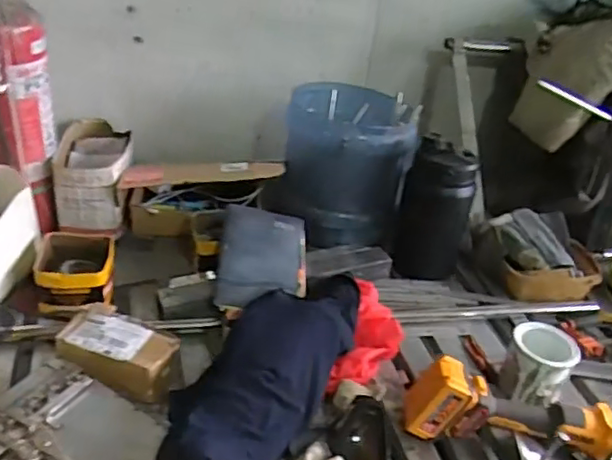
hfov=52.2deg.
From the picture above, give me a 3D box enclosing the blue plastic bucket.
[{"bbox_3d":[0.081,-0.148,1.350,0.244,0.267,0.250,5,34,-3],"label":"blue plastic bucket"}]

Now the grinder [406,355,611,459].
[{"bbox_3d":[0.308,0.273,0.928,0.310,0.105,0.086,10,34,5],"label":"grinder"}]

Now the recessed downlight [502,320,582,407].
[{"bbox_3d":[0.376,0.220,1.010,0.101,0.115,0.083,15,35,11],"label":"recessed downlight"}]

